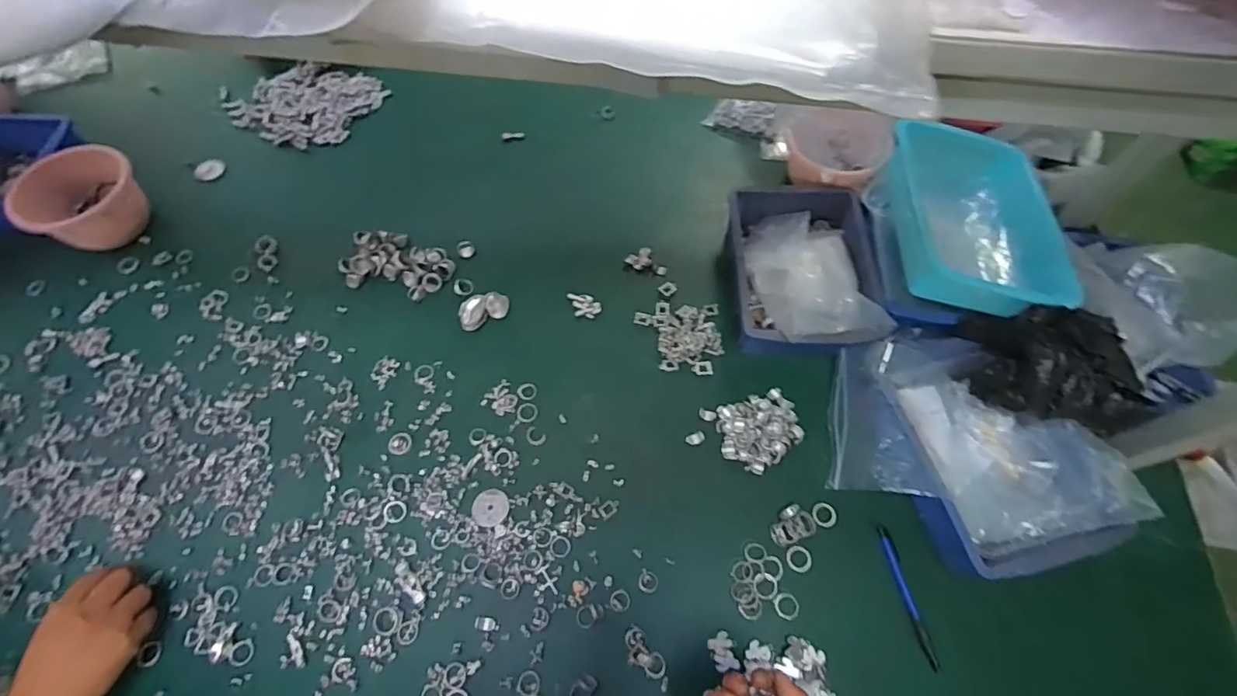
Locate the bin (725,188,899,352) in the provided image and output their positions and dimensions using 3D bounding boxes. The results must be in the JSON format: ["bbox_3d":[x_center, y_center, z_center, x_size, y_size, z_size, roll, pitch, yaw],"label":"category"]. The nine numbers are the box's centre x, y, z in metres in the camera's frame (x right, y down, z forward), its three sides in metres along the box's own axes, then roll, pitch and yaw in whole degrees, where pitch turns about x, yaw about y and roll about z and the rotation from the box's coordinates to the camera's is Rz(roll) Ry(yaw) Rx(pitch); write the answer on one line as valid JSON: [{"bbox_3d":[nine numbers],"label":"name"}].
[{"bbox_3d":[0.244,-0.105,0.711,0.184,0.095,0.250,4,63,2],"label":"bin"}]

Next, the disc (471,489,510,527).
[{"bbox_3d":[-0.146,0.183,0.615,0.040,0.004,0.042,0,63,0],"label":"disc"}]

